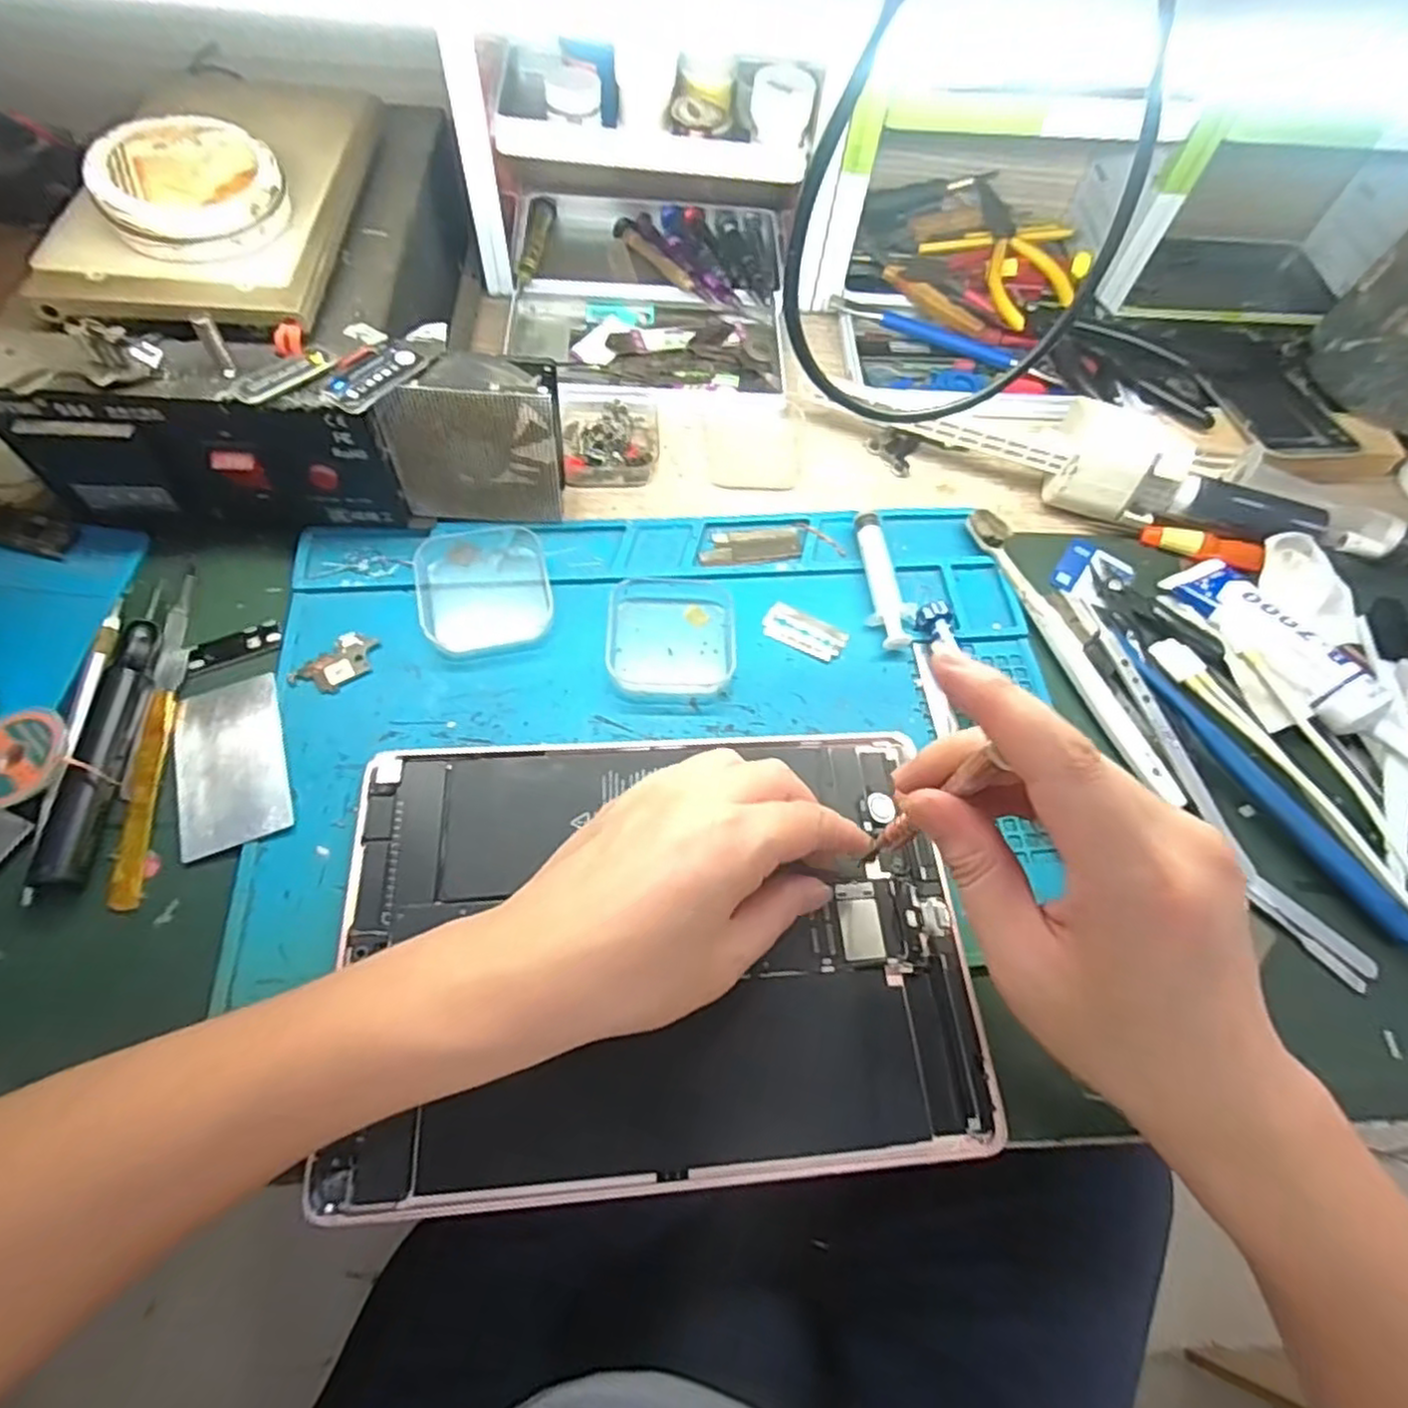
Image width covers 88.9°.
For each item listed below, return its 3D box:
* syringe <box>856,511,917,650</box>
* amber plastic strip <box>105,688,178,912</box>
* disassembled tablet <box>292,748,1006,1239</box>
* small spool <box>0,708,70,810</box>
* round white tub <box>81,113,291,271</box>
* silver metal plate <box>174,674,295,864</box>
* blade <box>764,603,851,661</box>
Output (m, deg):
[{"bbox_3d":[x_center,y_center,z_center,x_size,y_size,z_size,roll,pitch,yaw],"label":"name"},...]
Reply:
[{"bbox_3d":[0.097,-0.066,0.381,0.025,0.013,0.079,0,63,-4],"label":"syringe"},{"bbox_3d":[-0.241,0.038,0.307,0.013,0.005,0.097,-6,64,-7],"label":"amber plastic strip"},{"bbox_3d":[-0.017,0.095,0.294,0.247,0.009,0.175,-3,63,-6],"label":"disassembled tablet"},{"bbox_3d":[-0.294,0.023,0.306,0.042,0.012,0.044,2,63,-3],"label":"small spool"},{"bbox_3d":[-0.229,-0.232,0.322,0.072,0.027,0.070,2,63,-3],"label":"round white tub"},{"bbox_3d":[-0.209,0.025,0.317,0.045,0.004,0.080,-17,65,-12],"label":"silver metal plate"},{"bbox_3d":[0.052,-0.037,0.371,0.042,0.004,0.022,27,64,9],"label":"blade"}]

